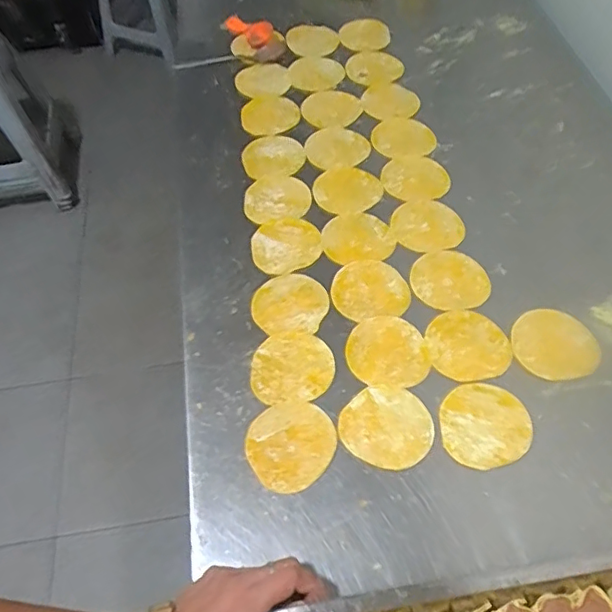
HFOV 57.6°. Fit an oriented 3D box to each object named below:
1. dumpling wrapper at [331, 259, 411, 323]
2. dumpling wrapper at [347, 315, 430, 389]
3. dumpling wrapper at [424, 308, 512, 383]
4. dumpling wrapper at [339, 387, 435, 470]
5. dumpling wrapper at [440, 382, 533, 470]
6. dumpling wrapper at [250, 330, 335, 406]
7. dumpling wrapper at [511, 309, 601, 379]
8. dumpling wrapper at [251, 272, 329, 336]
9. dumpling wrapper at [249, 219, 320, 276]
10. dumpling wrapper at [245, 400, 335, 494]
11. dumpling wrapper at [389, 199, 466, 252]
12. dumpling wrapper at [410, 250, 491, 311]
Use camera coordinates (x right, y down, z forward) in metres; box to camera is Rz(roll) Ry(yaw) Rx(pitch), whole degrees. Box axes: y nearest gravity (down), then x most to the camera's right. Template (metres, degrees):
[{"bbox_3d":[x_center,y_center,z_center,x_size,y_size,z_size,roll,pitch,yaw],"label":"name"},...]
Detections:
[{"bbox_3d":[0.070,-0.020,0.616,0.082,0.004,0.077,-9,58,-4],"label":"dumpling wrapper"},{"bbox_3d":[0.083,0.046,0.573,0.079,0.004,0.082,-1,57,1],"label":"dumpling wrapper"},{"bbox_3d":[0.165,0.039,0.572,0.080,0.005,0.080,-1,57,1],"label":"dumpling wrapper"},{"bbox_3d":[0.076,0.113,0.525,0.083,0.004,0.076,-1,57,1],"label":"dumpling wrapper"},{"bbox_3d":[0.168,0.111,0.525,0.081,0.004,0.082,-2,57,3],"label":"dumpling wrapper"},{"bbox_3d":[-0.014,0.059,0.565,0.081,0.004,0.079,-1,57,1],"label":"dumpling wrapper"},{"bbox_3d":[0.252,0.038,0.567,0.087,0.004,0.077,-6,59,-9],"label":"dumpling wrapper"},{"bbox_3d":[-0.017,-0.004,0.610,0.079,0.007,0.078,-1,57,1],"label":"dumpling wrapper"},{"bbox_3d":[-0.024,-0.074,0.655,0.084,0.007,0.075,-25,60,-14],"label":"dumpling wrapper"},{"bbox_3d":[-0.013,0.128,0.519,0.083,0.004,0.079,-1,57,1],"label":"dumpling wrapper"},{"bbox_3d":[0.145,-0.095,0.664,0.083,0.004,0.077,35,67,22],"label":"dumpling wrapper"},{"bbox_3d":[0.161,-0.030,0.619,0.084,0.004,0.080,-1,57,1],"label":"dumpling wrapper"}]

